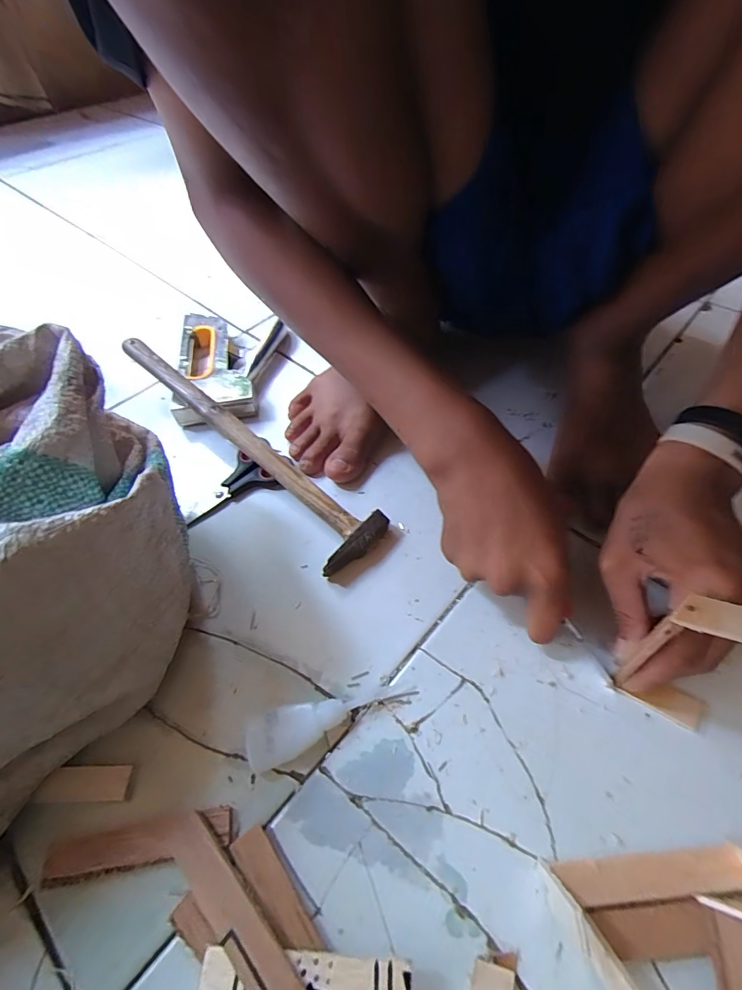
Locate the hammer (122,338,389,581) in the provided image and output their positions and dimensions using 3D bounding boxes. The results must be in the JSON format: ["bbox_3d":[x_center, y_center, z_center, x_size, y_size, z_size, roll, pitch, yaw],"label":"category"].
[{"bbox_3d":[-0.115,-0.057,0.407,0.064,0.059,0.320,-37,59,-22],"label":"hammer"}]

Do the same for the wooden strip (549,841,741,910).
[{"bbox_3d":[0.144,0.197,0.228,0.093,0.008,0.019,-7,53,-1],"label":"wooden strip"}]

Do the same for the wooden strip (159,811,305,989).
[{"bbox_3d":[-0.072,0.205,0.221,0.100,0.006,0.022,27,62,34],"label":"wooden strip"}]

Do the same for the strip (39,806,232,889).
[{"bbox_3d":[-0.128,0.193,0.244,0.098,0.005,0.020,-10,53,-4],"label":"strip"}]

